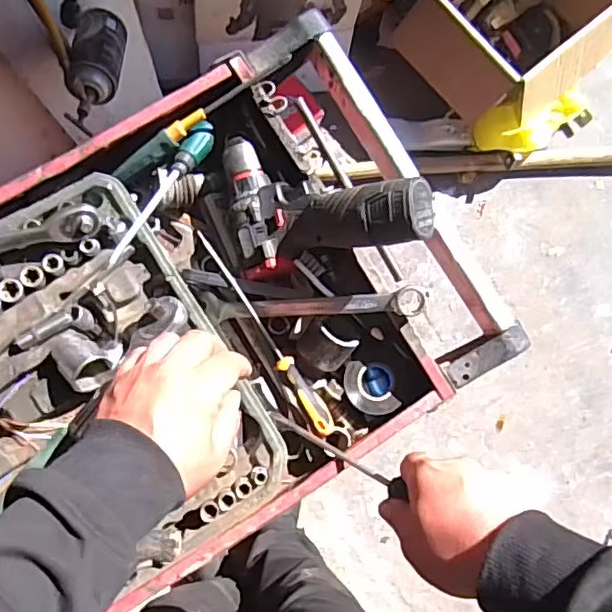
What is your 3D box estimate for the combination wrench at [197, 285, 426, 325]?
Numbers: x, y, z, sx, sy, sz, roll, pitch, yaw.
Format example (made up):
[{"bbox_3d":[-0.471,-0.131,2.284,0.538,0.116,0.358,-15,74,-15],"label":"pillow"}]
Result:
[{"bbox_3d":[0.002,-0.002,0.569,0.221,0.021,0.027,-2,85,16],"label":"combination wrench"}]

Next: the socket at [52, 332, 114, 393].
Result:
[{"bbox_3d":[-0.206,0.049,0.535,0.048,0.042,0.040,34,91,29],"label":"socket"}]

